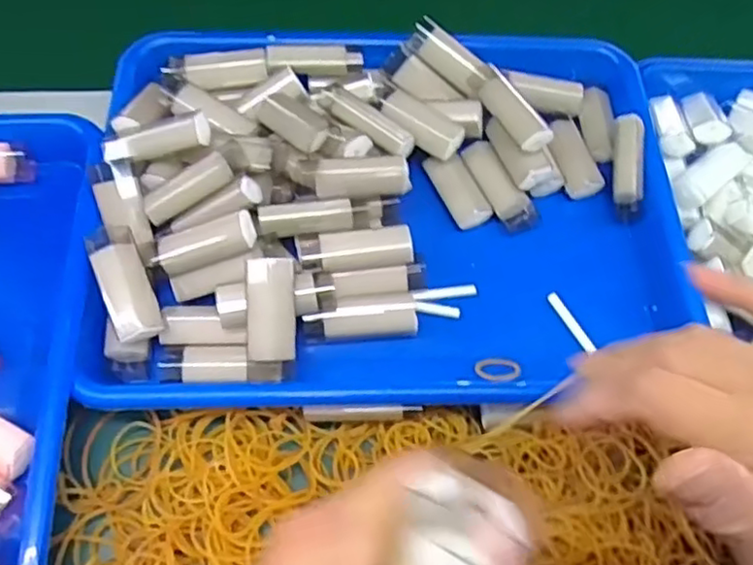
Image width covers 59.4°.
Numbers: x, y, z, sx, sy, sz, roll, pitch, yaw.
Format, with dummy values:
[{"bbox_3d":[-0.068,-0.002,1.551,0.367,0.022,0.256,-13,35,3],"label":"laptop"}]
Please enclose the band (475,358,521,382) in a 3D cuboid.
[{"bbox_3d":[0.064,0.046,0.346,0.024,0.004,0.013,0,58,-7],"label":"band"}]

